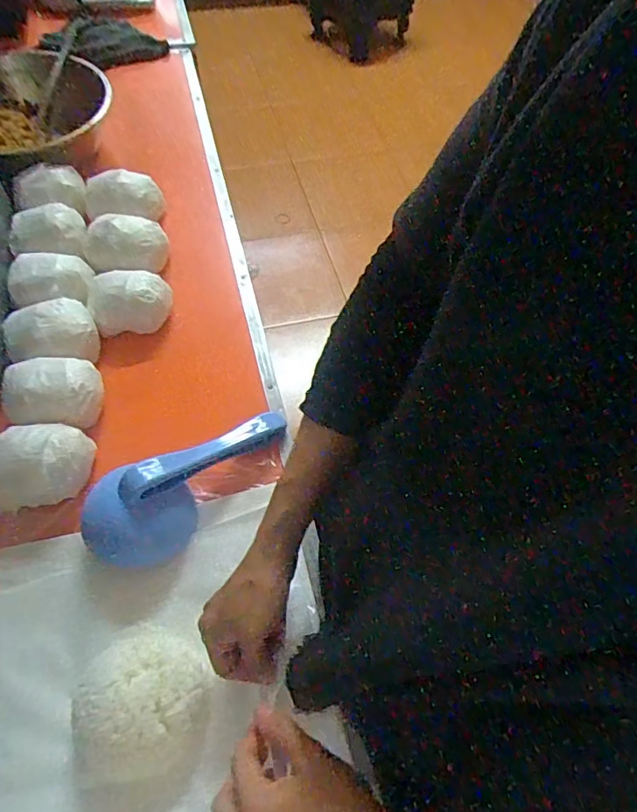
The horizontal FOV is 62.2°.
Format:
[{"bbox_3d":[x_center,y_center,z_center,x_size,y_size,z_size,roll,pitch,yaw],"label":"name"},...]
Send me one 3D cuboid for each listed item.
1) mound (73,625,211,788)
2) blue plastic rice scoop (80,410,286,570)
[{"bbox_3d":[-0.133,0.219,0.398,0.094,0.045,0.103,1,59,-2],"label":"mound"},{"bbox_3d":[-0.109,0.065,0.475,0.199,0.062,0.077,-24,63,-17],"label":"blue plastic rice scoop"}]

